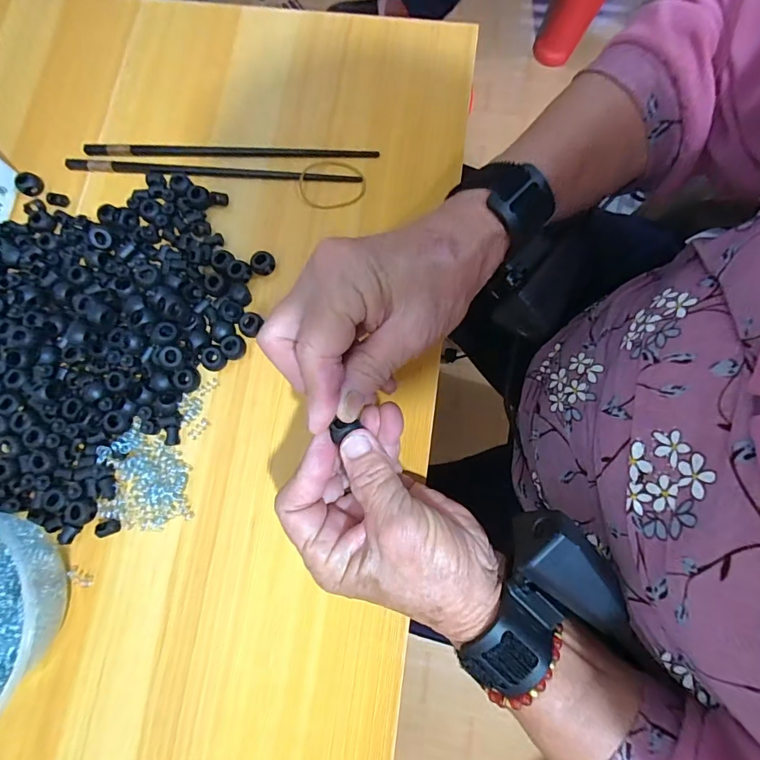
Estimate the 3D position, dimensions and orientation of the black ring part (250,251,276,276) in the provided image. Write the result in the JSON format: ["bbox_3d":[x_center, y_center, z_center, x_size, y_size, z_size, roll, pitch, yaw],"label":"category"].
[{"bbox_3d":[-0.087,-0.086,0.318,0.017,0.016,0.015,-30,80,-5],"label":"black ring part"}]

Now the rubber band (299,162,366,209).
[{"bbox_3d":[-0.038,-0.155,0.334,0.052,0.004,0.040,-9,79,-1],"label":"rubber band"}]

